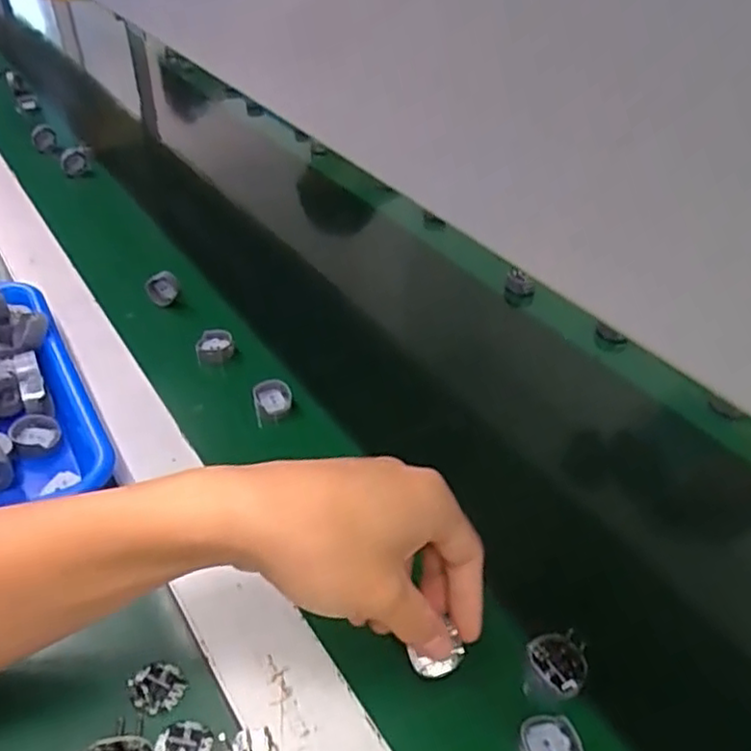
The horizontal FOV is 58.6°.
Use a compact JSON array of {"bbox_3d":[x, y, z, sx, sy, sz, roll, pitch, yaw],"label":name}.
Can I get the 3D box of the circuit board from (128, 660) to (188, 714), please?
[{"bbox_3d":[-0.101,0.143,0.309,0.023,0.004,0.023,-31,50,-33],"label":"circuit board"}]

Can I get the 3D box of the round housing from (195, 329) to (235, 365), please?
[{"bbox_3d":[-0.127,-0.023,0.528,0.029,0.016,0.025,-8,41,-12],"label":"round housing"}]

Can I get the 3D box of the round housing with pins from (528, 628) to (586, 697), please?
[{"bbox_3d":[0.090,0.139,0.326,0.026,0.011,0.028,1,40,-1],"label":"round housing with pins"}]

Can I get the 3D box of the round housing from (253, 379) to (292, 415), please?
[{"bbox_3d":[-0.074,0.015,0.482,0.026,0.014,0.027,1,40,-1],"label":"round housing"}]

